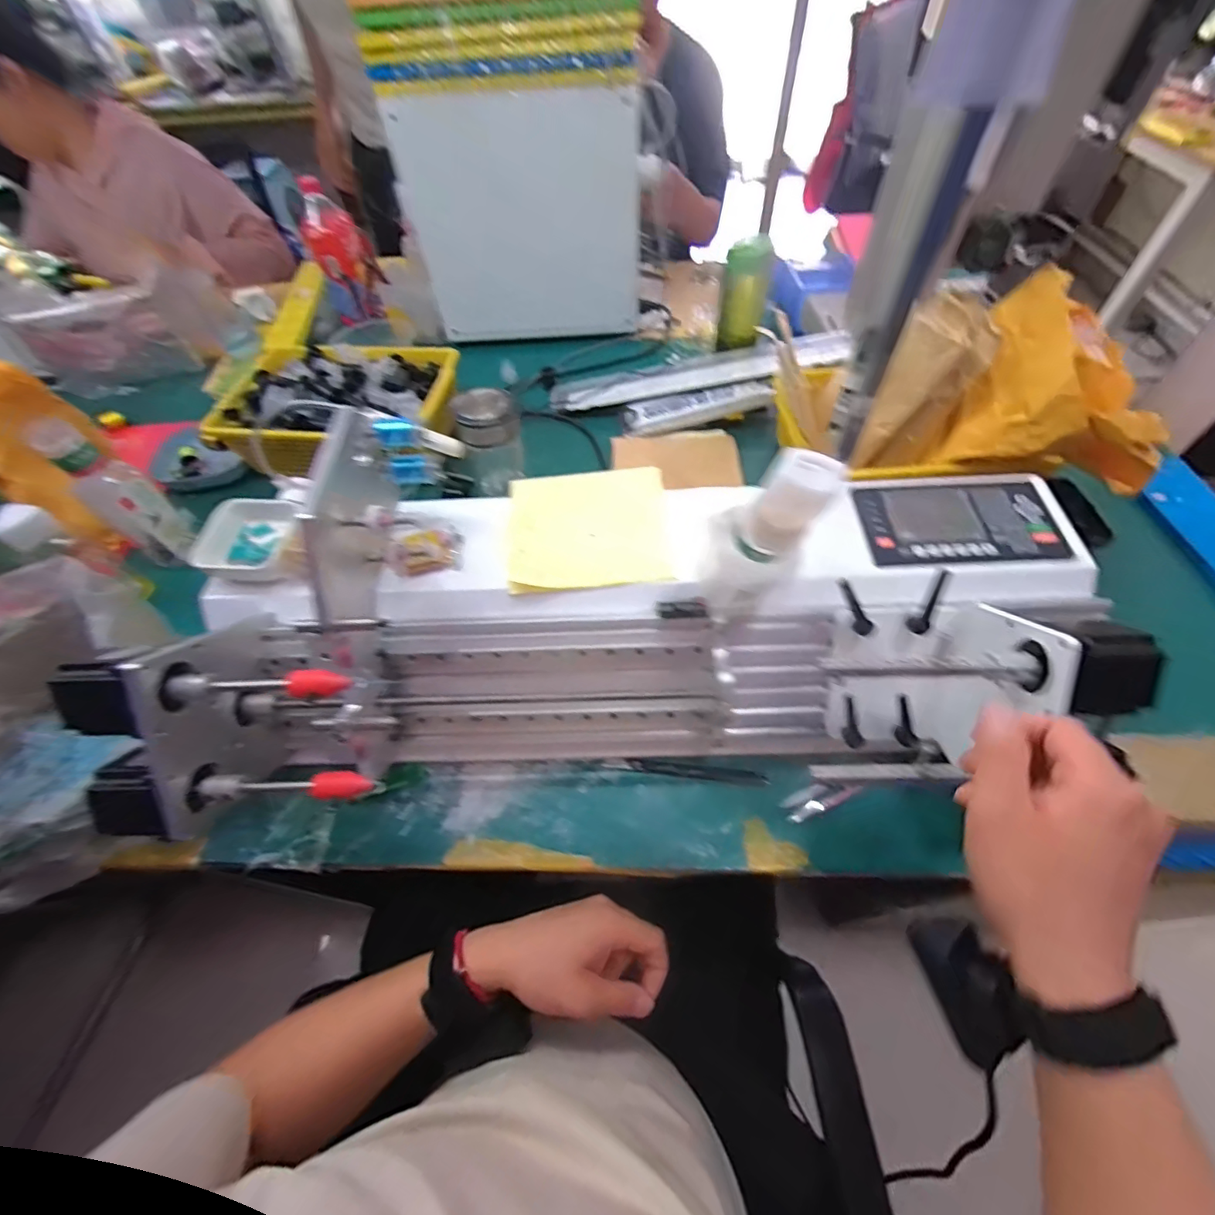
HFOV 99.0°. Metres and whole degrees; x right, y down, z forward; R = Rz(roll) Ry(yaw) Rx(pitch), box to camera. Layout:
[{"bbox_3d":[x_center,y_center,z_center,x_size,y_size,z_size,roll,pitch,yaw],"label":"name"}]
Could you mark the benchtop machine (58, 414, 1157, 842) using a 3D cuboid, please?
[{"bbox_3d":[0.019,0.008,0.463,0.812,0.219,0.289,-6,55,0],"label":"benchtop machine"}]

